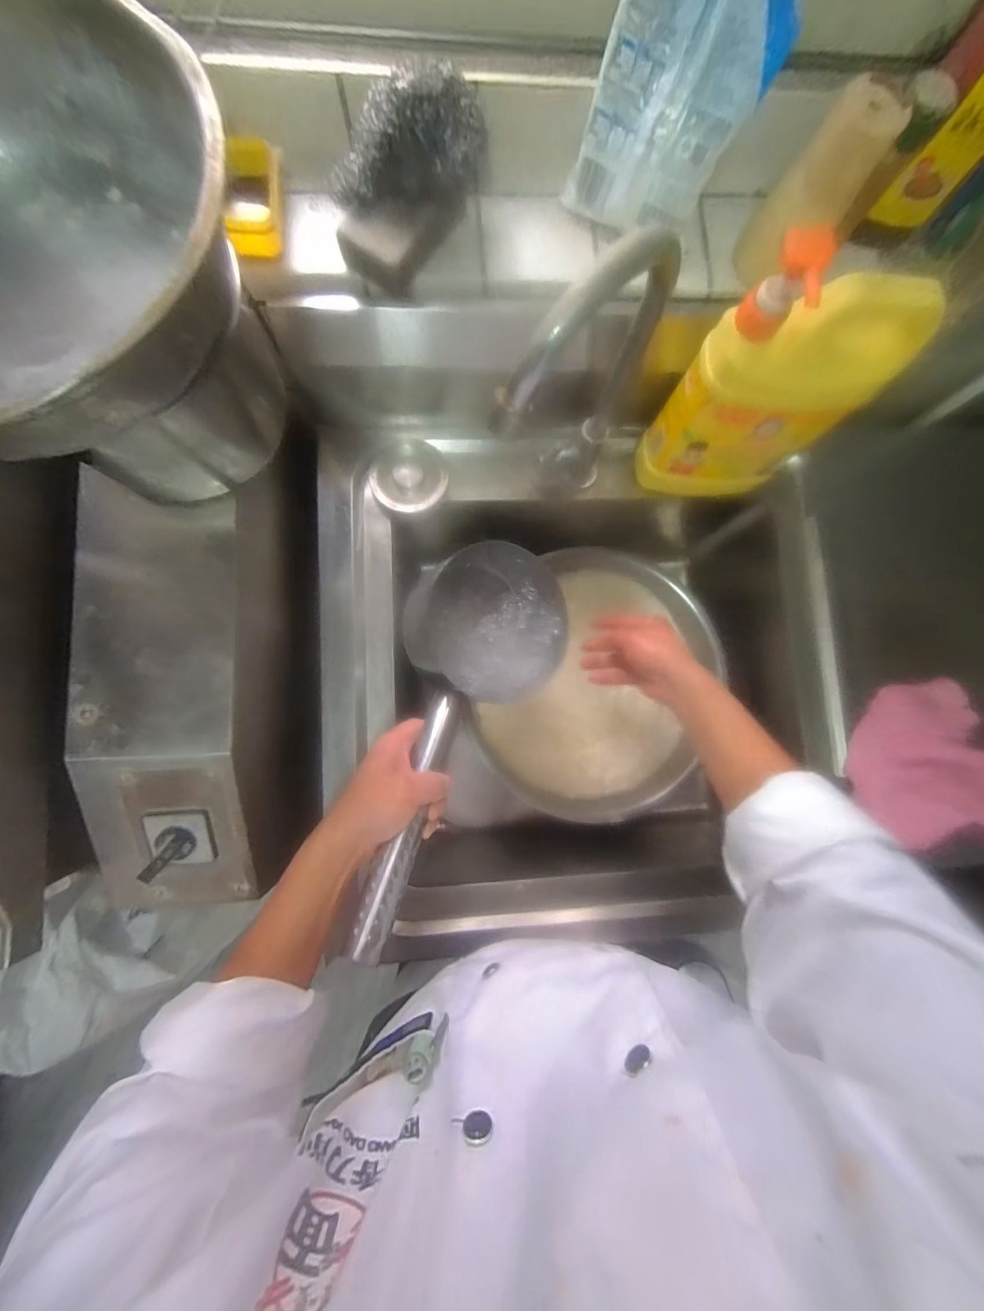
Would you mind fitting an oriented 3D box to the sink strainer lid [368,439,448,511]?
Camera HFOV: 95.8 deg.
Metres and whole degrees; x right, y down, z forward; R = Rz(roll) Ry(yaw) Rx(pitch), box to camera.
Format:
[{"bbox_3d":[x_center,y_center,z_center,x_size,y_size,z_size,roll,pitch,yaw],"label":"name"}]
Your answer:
[{"bbox_3d":[-0.090,-0.194,0.482,0.081,0.012,0.073,7,98,-1],"label":"sink strainer lid"}]

